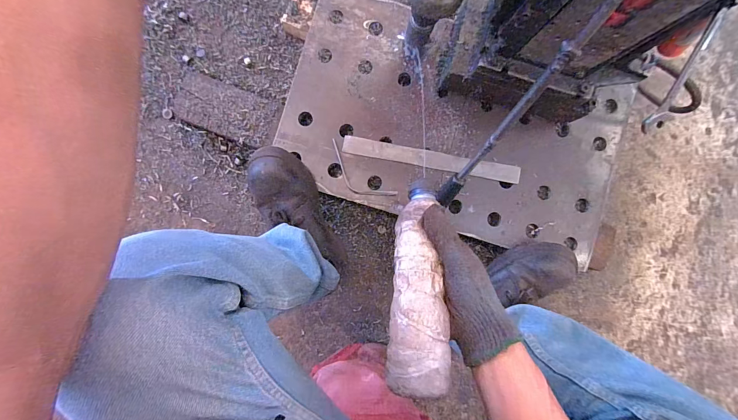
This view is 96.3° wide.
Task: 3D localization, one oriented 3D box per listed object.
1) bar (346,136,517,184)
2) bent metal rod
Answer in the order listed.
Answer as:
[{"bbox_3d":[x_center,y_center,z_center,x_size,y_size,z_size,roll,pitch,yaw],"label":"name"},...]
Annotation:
[{"bbox_3d":[0.113,-0.088,0.590,0.318,0.010,0.033,10,87,-2],"label":"bar"},{"bbox_3d":[-0.021,-0.059,0.588,0.148,0.012,0.050,40,93,-4],"label":"bent metal rod"}]

